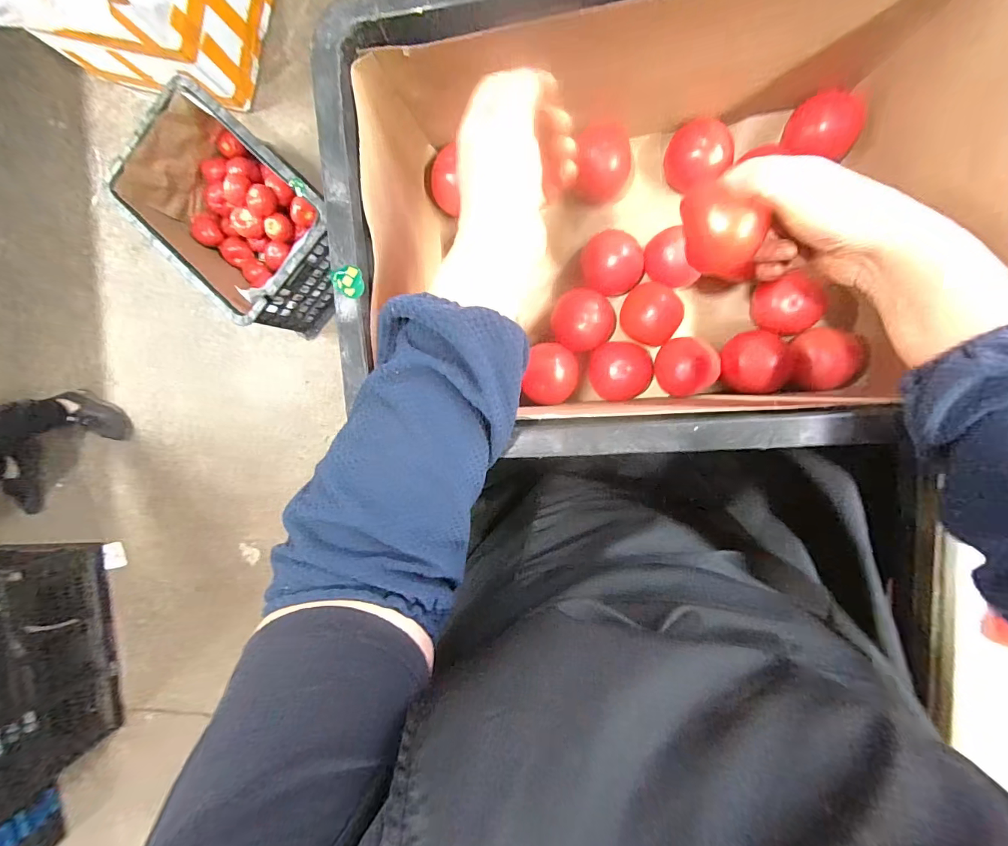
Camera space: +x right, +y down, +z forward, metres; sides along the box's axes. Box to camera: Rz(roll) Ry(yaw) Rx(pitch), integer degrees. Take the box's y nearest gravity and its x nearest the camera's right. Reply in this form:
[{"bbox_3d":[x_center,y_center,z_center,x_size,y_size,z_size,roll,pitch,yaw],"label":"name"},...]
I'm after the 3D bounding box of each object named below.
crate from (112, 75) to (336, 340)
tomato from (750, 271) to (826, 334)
[{"bbox_3d":[-0.655,-0.507,1.108,0.500,0.248,0.354,42,97,3],"label":"crate"},{"bbox_3d":[0.288,-0.117,0.441,0.052,0.052,0.051,0,94,7],"label":"tomato"}]

